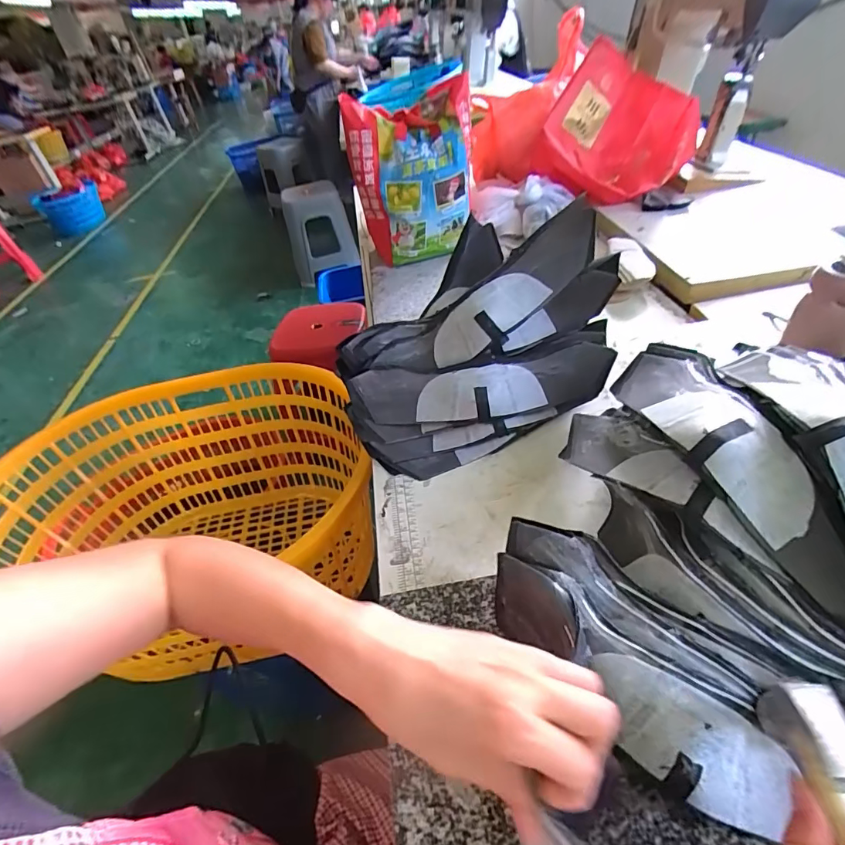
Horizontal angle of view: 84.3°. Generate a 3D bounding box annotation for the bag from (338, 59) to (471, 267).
[{"bbox_3d":[-0.019,-0.484,0.940,0.231,0.300,0.154,-11,42,0],"label":"bag"}]

